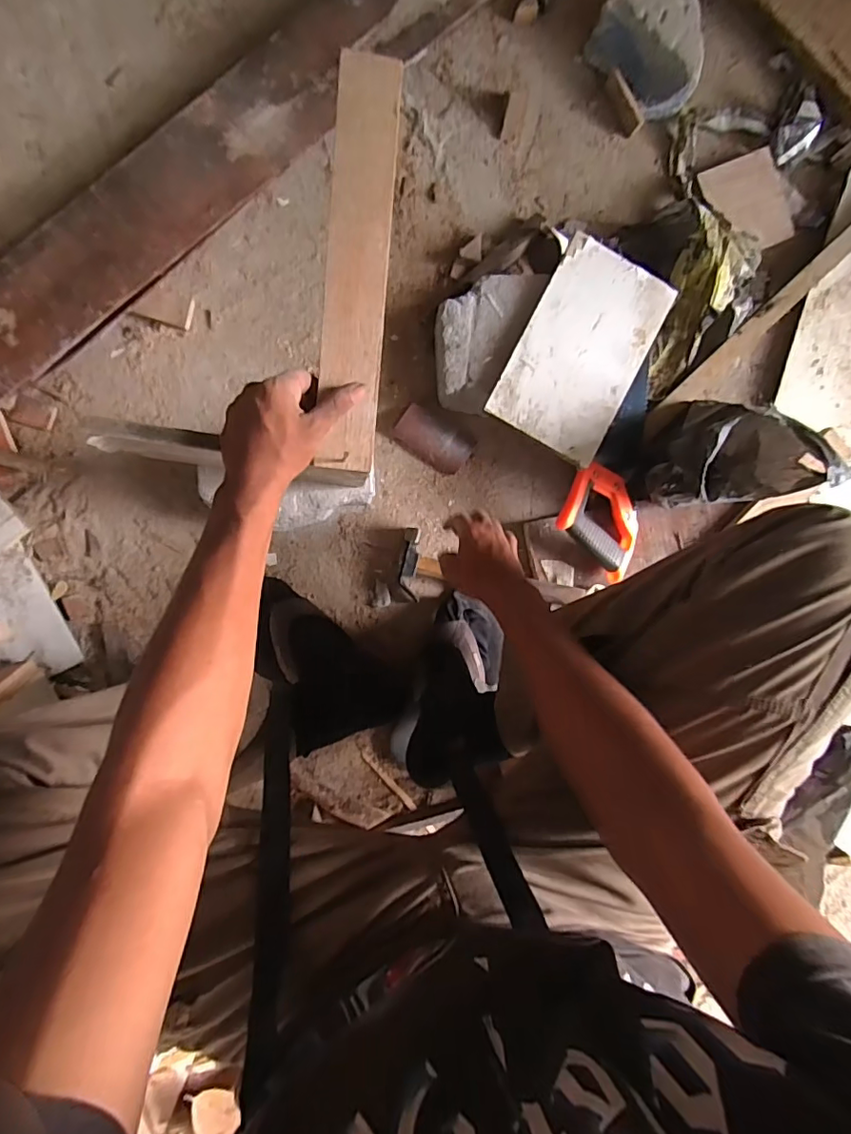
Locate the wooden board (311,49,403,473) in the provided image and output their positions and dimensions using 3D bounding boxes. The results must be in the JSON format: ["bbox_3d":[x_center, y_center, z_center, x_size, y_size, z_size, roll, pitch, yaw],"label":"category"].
[{"bbox_3d":[-0.058,-0.254,0.459,0.053,0.010,0.331,3,96,-7],"label":"wooden board"}]

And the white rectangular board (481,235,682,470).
[{"bbox_3d":[0.193,-0.264,0.649,0.144,0.007,0.247,28,88,-7],"label":"white rectangular board"}]

